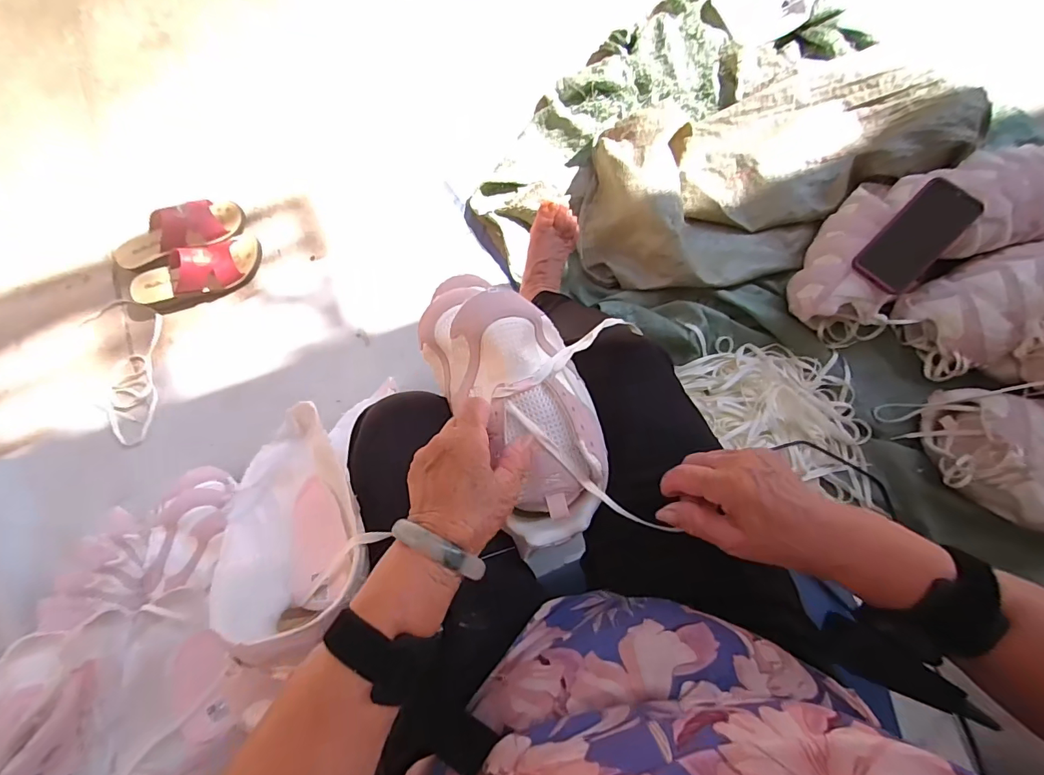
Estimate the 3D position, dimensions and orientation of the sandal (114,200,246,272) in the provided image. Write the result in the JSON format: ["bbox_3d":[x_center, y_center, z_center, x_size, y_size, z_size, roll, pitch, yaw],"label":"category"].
[{"bbox_3d":[-0.632,-0.281,0.850,0.233,0.074,0.084,-25,82,-3],"label":"sandal"}]

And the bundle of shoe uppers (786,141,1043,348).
[{"bbox_3d":[0.703,-0.254,0.742,0.560,0.174,0.227,-16,81,-2],"label":"bundle of shoe uppers"}]

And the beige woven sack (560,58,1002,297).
[{"bbox_3d":[0.403,-0.366,0.794,0.632,0.110,0.328,-18,81,-2],"label":"beige woven sack"}]

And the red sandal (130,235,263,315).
[{"bbox_3d":[-0.585,-0.206,0.827,0.229,0.083,0.088,-26,82,-4],"label":"red sandal"}]

